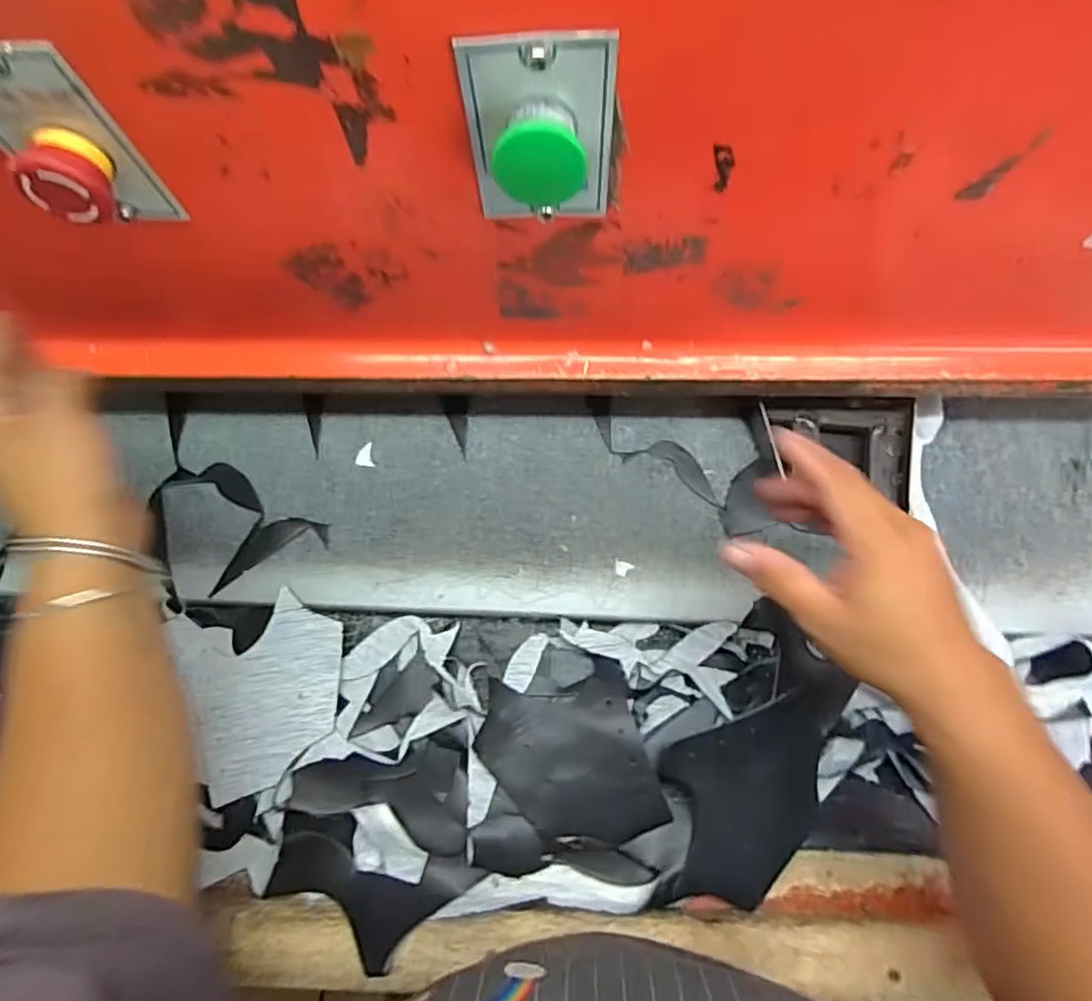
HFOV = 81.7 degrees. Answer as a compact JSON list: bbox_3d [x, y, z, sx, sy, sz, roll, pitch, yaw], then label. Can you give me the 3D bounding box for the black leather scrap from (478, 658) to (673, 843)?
[{"bbox_3d":[0.016,0.179,0.437,0.108,0.024,0.115,-19,73,-4],"label":"black leather scrap"}]

